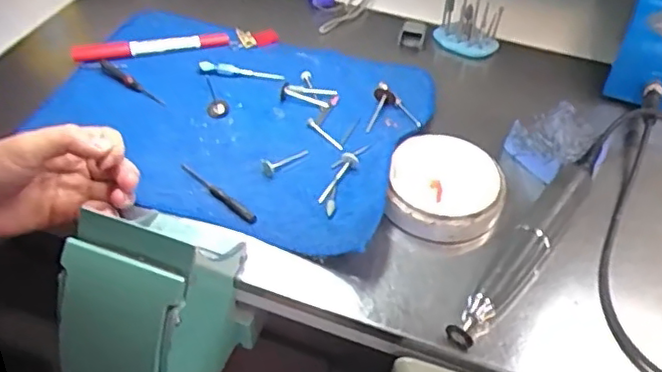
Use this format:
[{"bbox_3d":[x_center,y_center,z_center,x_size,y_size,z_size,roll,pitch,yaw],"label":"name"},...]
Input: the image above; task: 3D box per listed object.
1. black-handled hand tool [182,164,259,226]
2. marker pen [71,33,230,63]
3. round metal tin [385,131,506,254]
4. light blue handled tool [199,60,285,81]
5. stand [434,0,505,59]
[{"bbox_3d":[-0.083,0.005,0.467,0.079,0.005,0.007,34,53,26],"label":"black-handled hand tool"},{"bbox_3d":[-0.164,-0.127,0.582,0.139,0.017,0.021,-9,47,-11],"label":"marker pen"},{"bbox_3d":[0.084,0.002,0.470,0.081,0.031,0.086,2,46,-2],"label":"round metal tin"},{"bbox_3d":[-0.079,-0.102,0.565,0.075,0.007,0.011,8,46,5],"label":"light blue handled tool"},{"bbox_3d":[0.131,-0.153,0.608,0.058,0.047,0.031,18,48,14],"label":"stand"}]

